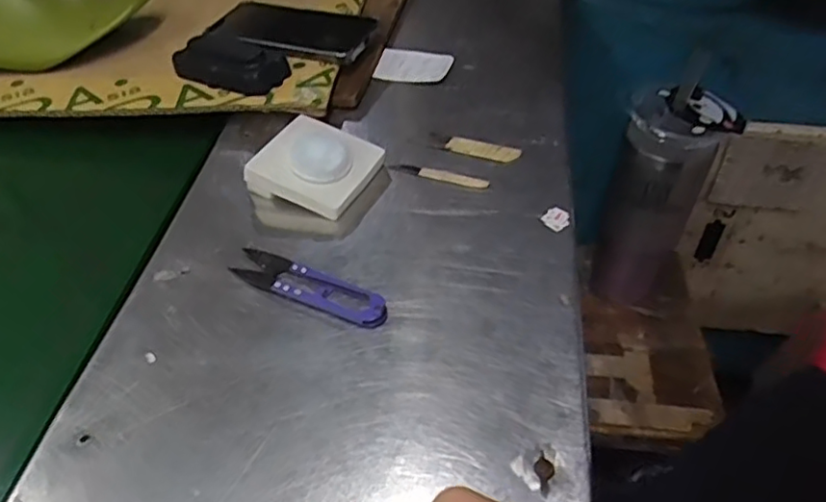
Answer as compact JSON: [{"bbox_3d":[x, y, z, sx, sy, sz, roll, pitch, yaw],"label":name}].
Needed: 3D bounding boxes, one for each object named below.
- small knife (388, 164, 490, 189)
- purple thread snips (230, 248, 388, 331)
[{"bbox_3d":[0.020,-0.059,0.493,0.079,0.004,0.013,14,49,15],"label":"small knife"},{"bbox_3d":[-0.069,0.022,0.414,0.115,0.008,0.028,22,52,21],"label":"purple thread snips"}]

